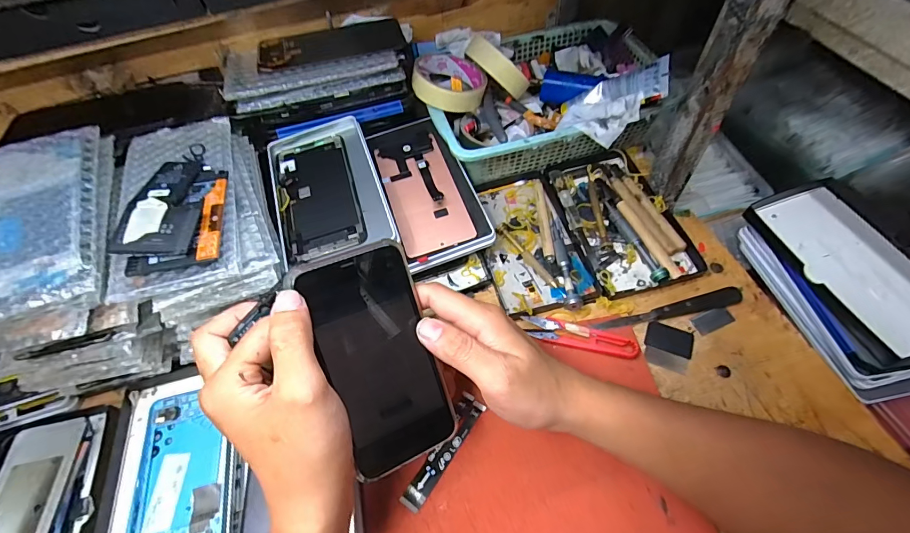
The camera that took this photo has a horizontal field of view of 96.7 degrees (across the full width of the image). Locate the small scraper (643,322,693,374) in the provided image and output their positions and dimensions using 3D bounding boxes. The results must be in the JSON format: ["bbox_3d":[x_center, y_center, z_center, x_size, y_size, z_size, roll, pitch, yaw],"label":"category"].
[{"bbox_3d":[0.195,0.073,0.372,0.040,0.004,0.043,21,63,17],"label":"small scraper"}]

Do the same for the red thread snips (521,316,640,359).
[{"bbox_3d":[0.113,0.063,0.369,0.101,0.010,0.026,14,61,13],"label":"red thread snips"}]

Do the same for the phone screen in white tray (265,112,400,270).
[{"bbox_3d":[-0.127,-0.081,0.401,0.100,0.013,0.165,-18,61,-8],"label":"phone screen in white tray"}]

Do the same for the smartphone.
[{"bbox_3d":[-0.049,0.062,0.272,0.071,0.006,0.149,-21,100,-20],"label":"smartphone"}]

